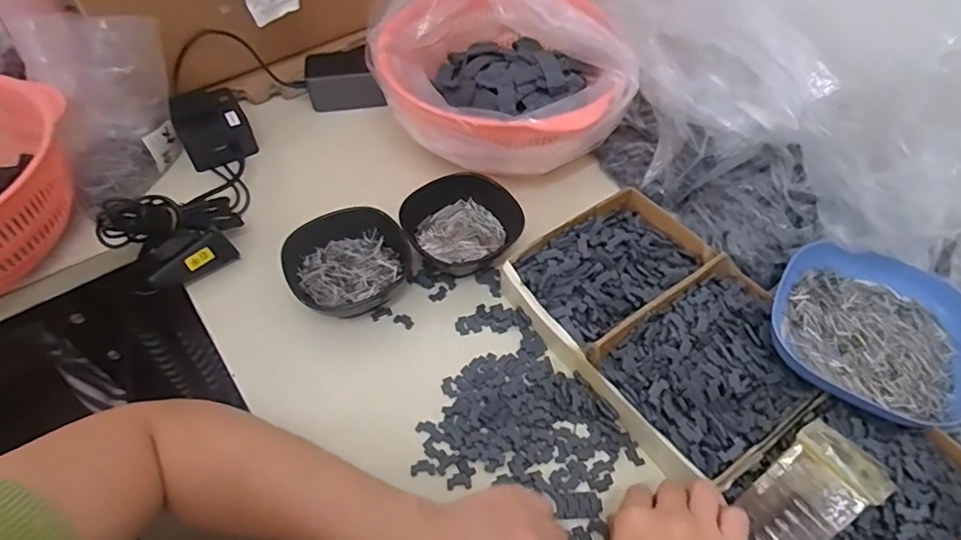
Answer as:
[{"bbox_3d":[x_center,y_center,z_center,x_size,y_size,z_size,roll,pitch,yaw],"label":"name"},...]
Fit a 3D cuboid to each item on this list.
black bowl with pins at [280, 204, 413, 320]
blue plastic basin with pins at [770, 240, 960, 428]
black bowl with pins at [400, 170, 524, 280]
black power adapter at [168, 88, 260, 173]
[{"bbox_3d":[-0.119,-0.001,0.516,0.105,0.048,0.105,0,53,0],"label":"black bowl with pins"},{"bbox_3d":[0.309,0.047,0.436,0.144,0.032,0.133,0,53,0],"label":"blue plastic basin with pins"},{"bbox_3d":[-0.011,-0.040,0.545,0.111,0.046,0.107,0,53,0],"label":"black bowl with pins"},{"bbox_3d":[-0.300,-0.158,0.626,0.071,0.063,0.074,-26,57,-19],"label":"black power adapter"}]

